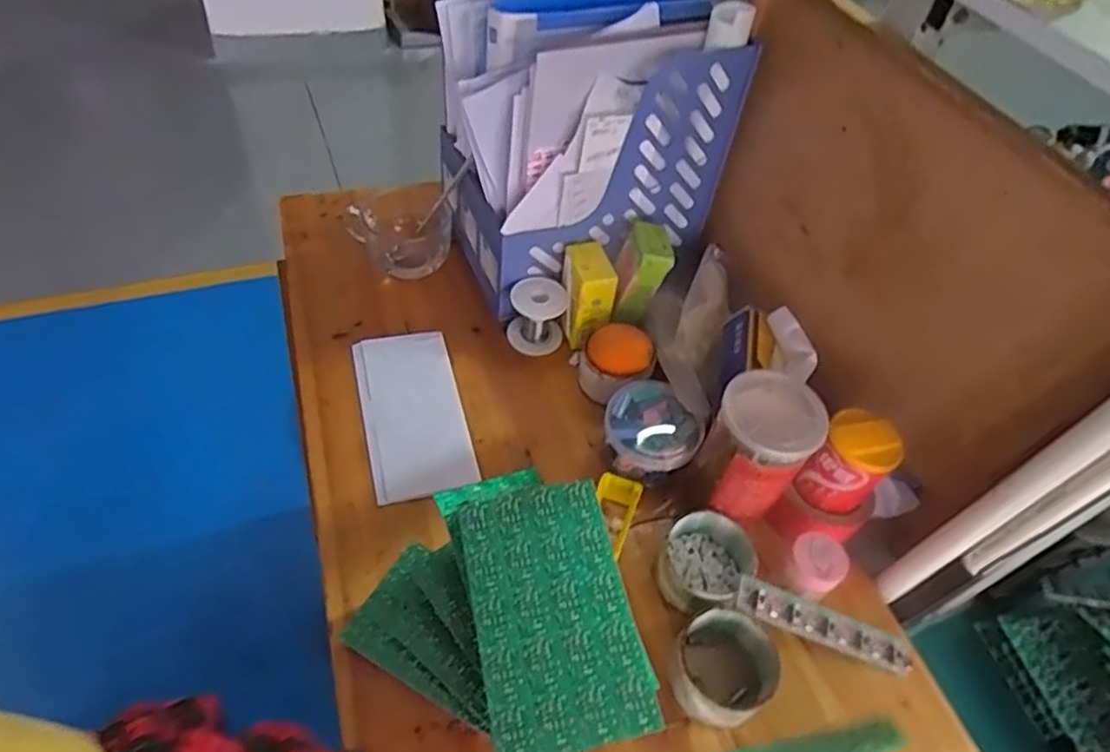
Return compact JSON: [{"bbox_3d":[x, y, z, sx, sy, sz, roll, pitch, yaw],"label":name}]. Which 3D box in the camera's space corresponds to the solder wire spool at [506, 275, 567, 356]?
[{"bbox_3d":[-0.021,-0.072,0.797,0.064,0.072,0.062,3,50,-4],"label":"solder wire spool"}]

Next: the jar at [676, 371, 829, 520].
[{"bbox_3d":[0.180,0.067,0.619,0.087,0.127,0.098,32,54,20],"label":"jar"}]

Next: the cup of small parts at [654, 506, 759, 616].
[{"bbox_3d":[0.133,0.171,0.615,0.089,0.047,0.076,-34,61,-29],"label":"cup of small parts"}]

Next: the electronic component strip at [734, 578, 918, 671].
[{"bbox_3d":[0.237,0.216,0.588,0.167,0.016,0.030,24,49,-8],"label":"electronic component strip"}]

